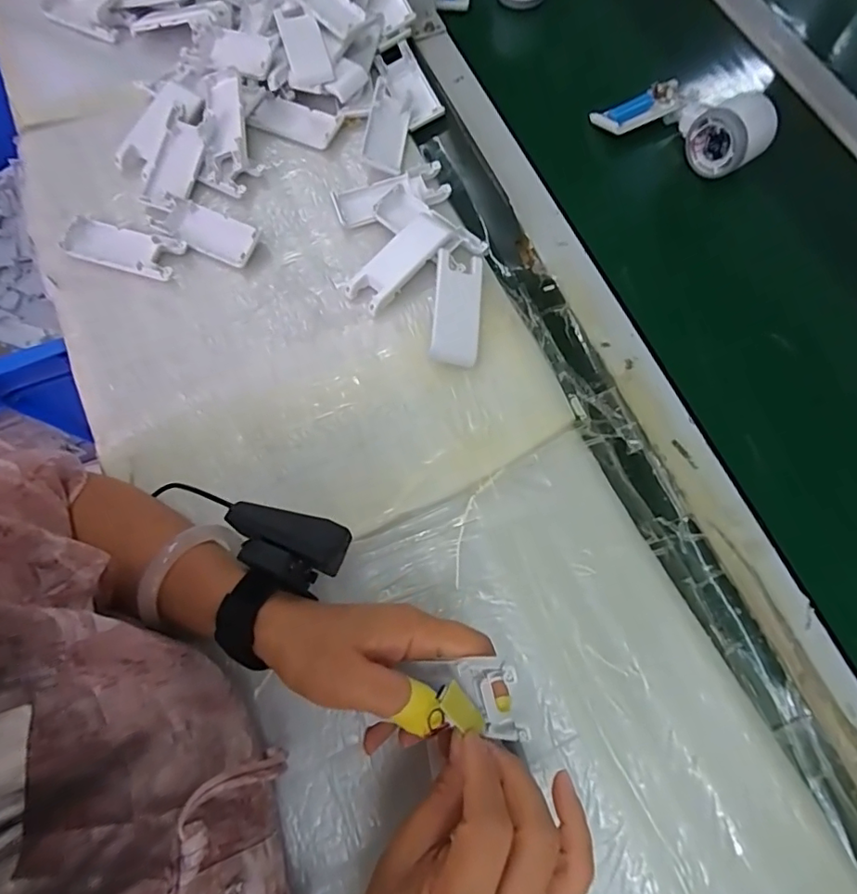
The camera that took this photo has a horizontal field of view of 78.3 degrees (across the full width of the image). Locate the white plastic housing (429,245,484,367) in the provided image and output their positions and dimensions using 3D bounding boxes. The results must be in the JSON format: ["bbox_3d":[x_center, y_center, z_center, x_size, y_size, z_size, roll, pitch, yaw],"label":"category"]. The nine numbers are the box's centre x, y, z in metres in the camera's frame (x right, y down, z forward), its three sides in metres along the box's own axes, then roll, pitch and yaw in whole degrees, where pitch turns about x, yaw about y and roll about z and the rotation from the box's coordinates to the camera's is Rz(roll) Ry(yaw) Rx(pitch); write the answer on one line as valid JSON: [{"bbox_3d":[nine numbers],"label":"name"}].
[{"bbox_3d":[0.024,-0.114,0.435,0.039,0.016,0.098,5,71,2],"label":"white plastic housing"}]

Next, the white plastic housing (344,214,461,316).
[{"bbox_3d":[-0.023,-0.157,0.449,0.099,0.017,0.043,-43,76,-13],"label":"white plastic housing"}]

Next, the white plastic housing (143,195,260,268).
[{"bbox_3d":[-0.202,-0.195,0.471,0.106,0.013,0.039,24,73,8],"label":"white plastic housing"}]

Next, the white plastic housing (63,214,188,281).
[{"bbox_3d":[-0.269,-0.174,0.465,0.099,0.016,0.040,13,72,5],"label":"white plastic housing"}]

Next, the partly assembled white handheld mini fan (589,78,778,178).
[{"bbox_3d":[0.250,-0.319,0.507,0.155,0.068,0.079,29,74,10],"label":"partly assembled white handheld mini fan"}]

